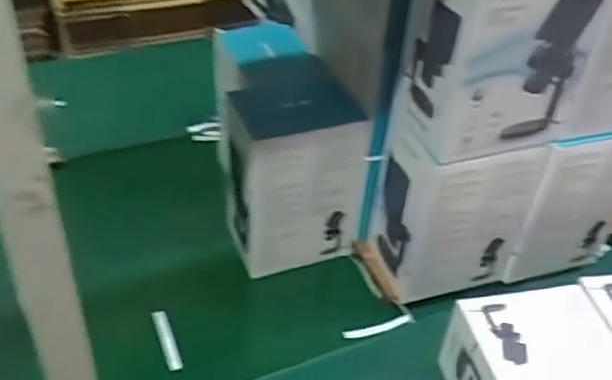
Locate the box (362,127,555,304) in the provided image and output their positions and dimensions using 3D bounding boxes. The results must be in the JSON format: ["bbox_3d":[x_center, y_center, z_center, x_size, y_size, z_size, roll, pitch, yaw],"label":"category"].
[{"bbox_3d":[0.180,0.019,0.828,0.154,0.237,0.118,-7,41,-15],"label":"box"}]

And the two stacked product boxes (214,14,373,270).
[{"bbox_3d":[-0.037,-0.075,0.938,0.159,0.246,0.274,-7,41,-15],"label":"two stacked product boxes"}]

